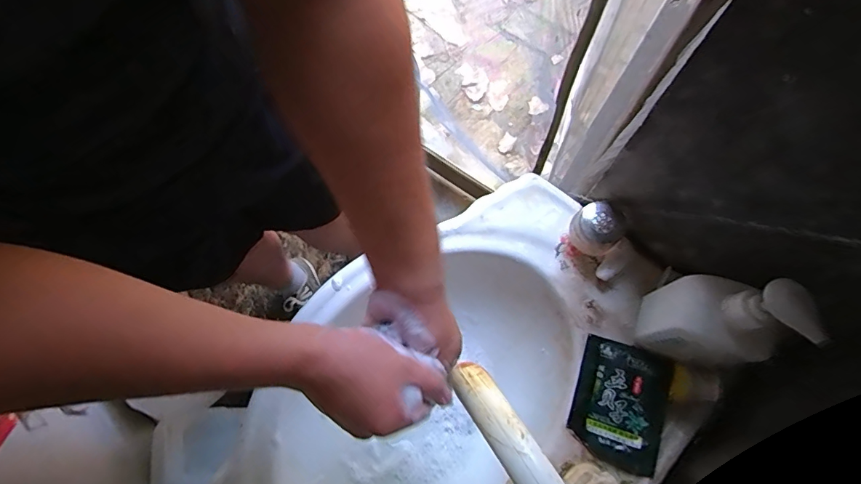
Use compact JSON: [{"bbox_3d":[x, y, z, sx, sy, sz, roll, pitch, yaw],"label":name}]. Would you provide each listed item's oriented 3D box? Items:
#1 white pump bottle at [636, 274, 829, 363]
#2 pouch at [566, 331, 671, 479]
[{"bbox_3d":[0.253,0.070,0.410,0.082,0.176,0.064,23,75,9],"label":"white pump bottle"},{"bbox_3d":[0.203,0.173,0.486,0.088,0.016,0.122,13,75,20],"label":"pouch"}]

